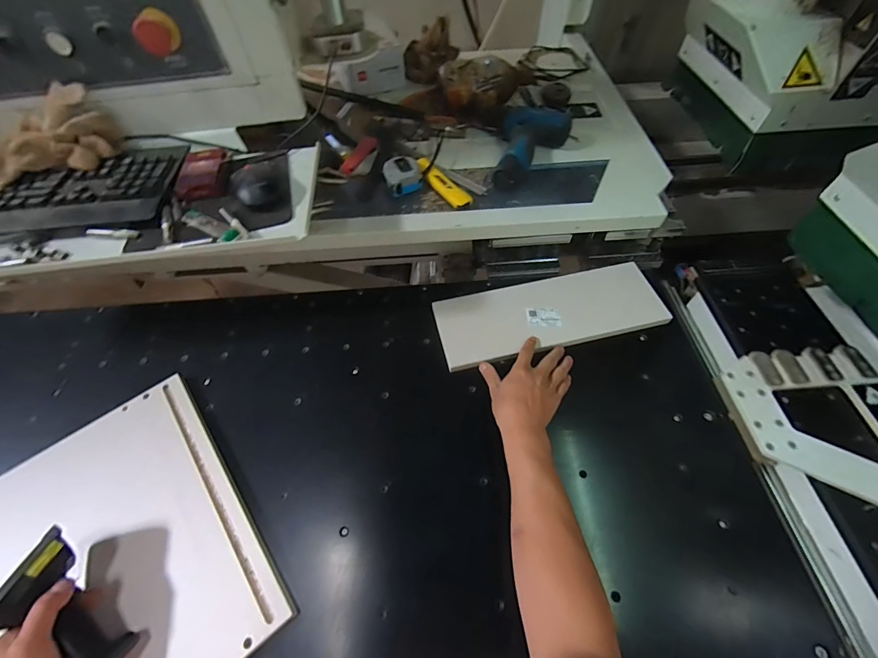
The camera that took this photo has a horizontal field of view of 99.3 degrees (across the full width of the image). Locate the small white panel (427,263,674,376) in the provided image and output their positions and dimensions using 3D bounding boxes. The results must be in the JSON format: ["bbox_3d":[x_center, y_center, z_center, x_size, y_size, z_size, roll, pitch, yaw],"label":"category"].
[{"bbox_3d":[0.195,-0.030,0.664,0.389,0.015,0.141,-11,59,-2],"label":"small white panel"}]

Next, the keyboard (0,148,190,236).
[{"bbox_3d":[-0.604,-0.200,0.543,0.487,0.032,0.153,-3,58,-1],"label":"keyboard"}]

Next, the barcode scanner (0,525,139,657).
[{"bbox_3d":[-0.410,0.311,0.414,0.157,0.056,0.077,42,67,0],"label":"barcode scanner"}]

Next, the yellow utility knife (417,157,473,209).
[{"bbox_3d":[0.004,-0.261,0.664,0.033,0.026,0.132,-37,64,-20],"label":"yellow utility knife"}]

